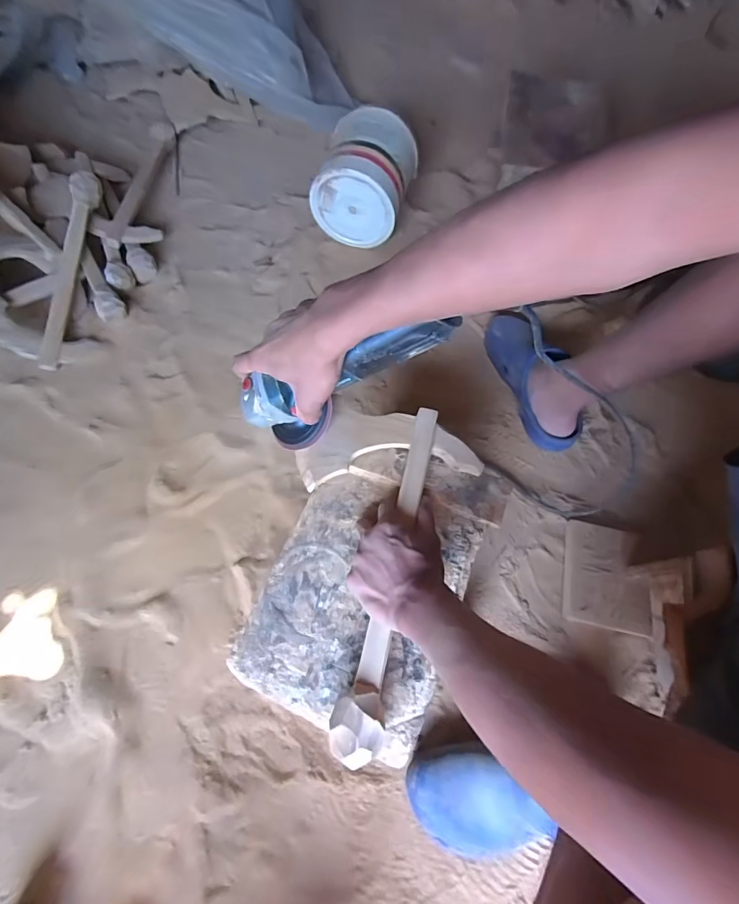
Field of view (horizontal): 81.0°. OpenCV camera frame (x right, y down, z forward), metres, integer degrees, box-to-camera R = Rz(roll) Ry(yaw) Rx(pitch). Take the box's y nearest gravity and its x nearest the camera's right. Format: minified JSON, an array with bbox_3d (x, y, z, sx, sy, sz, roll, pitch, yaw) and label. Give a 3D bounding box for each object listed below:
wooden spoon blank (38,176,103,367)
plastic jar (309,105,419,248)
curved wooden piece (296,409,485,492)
[{"bbox_3d":[-0.560,-0.339,0.808,0.039,0.049,0.381,7,83,0],"label":"wooden spoon blank"},{"bbox_3d":[-0.007,-0.566,0.901,0.180,0.172,0.172,17,67,5],"label":"plastic jar"},{"bbox_3d":[0.021,-0.010,0.539,0.215,0.022,0.095,-4,69,-4],"label":"curved wooden piece"}]

